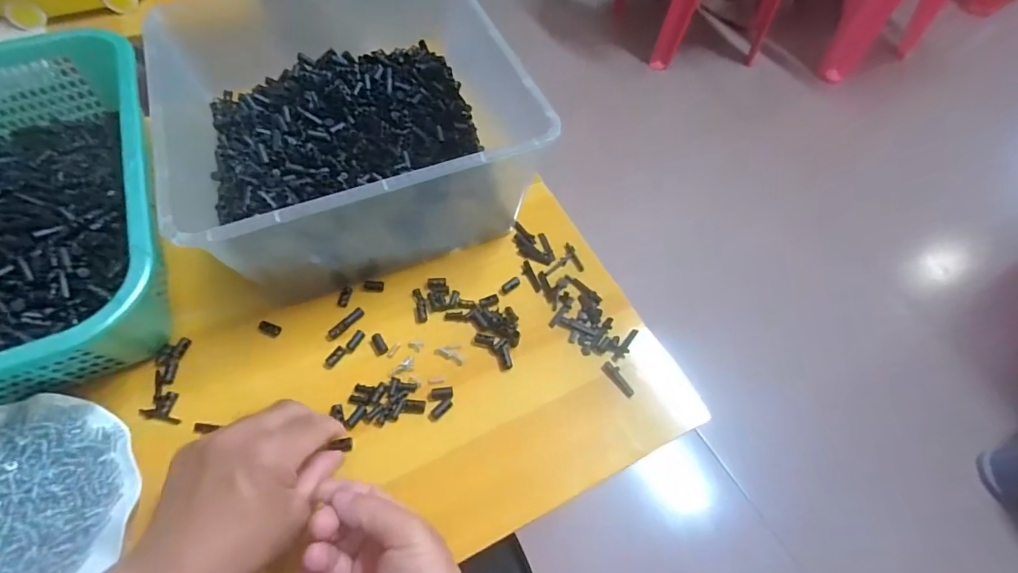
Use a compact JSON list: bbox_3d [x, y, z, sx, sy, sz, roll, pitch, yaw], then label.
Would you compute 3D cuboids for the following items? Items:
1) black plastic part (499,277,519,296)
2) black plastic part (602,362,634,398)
[{"bbox_3d":[0.000,-0.001,0.472,0.025,0.004,0.010,-37,67,-22],"label":"black plastic part"},{"bbox_3d":[0.098,0.082,0.432,0.013,0.004,0.036,-32,65,-20],"label":"black plastic part"}]

